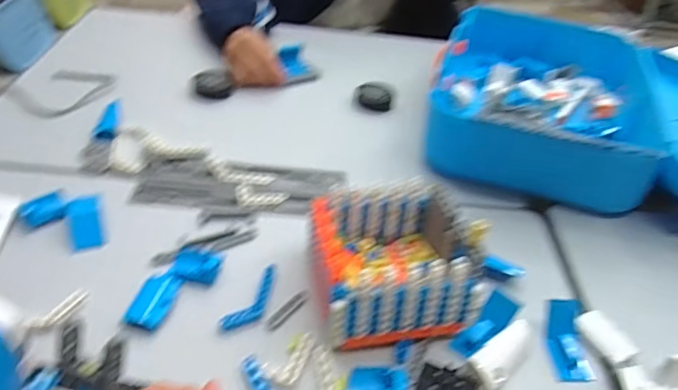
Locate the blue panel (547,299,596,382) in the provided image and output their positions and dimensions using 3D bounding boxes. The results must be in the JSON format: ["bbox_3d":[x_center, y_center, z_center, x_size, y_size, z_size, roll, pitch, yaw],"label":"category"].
[{"bbox_3d":[0.209,0.132,0.494,0.032,0.015,0.072,5,61,-3],"label":"blue panel"}]

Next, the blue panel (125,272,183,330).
[{"bbox_3d":[-0.167,0.094,0.490,0.031,0.008,0.061,12,39,6],"label":"blue panel"}]

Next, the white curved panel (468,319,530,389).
[{"bbox_3d":[0.143,0.137,0.471,0.074,0.018,0.028,-27,50,-35],"label":"white curved panel"}]

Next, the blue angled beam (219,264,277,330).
[{"bbox_3d":[-0.075,0.095,0.501,0.026,0.010,0.081,23,41,18],"label":"blue angled beam"}]

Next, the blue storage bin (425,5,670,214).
[{"bbox_3d":[0.291,-0.144,0.784,0.277,0.102,0.404,17,40,12],"label":"blue storage bin"}]

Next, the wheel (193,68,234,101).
[{"bbox_3d":[-0.184,-0.162,0.790,0.053,0.026,0.053,-9,42,-19],"label":"wheel"}]

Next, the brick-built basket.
[{"bbox_3d":[0.047,0.058,0.502,0.134,0.085,0.132,-4,40,-14],"label":"brick-built basket"}]

